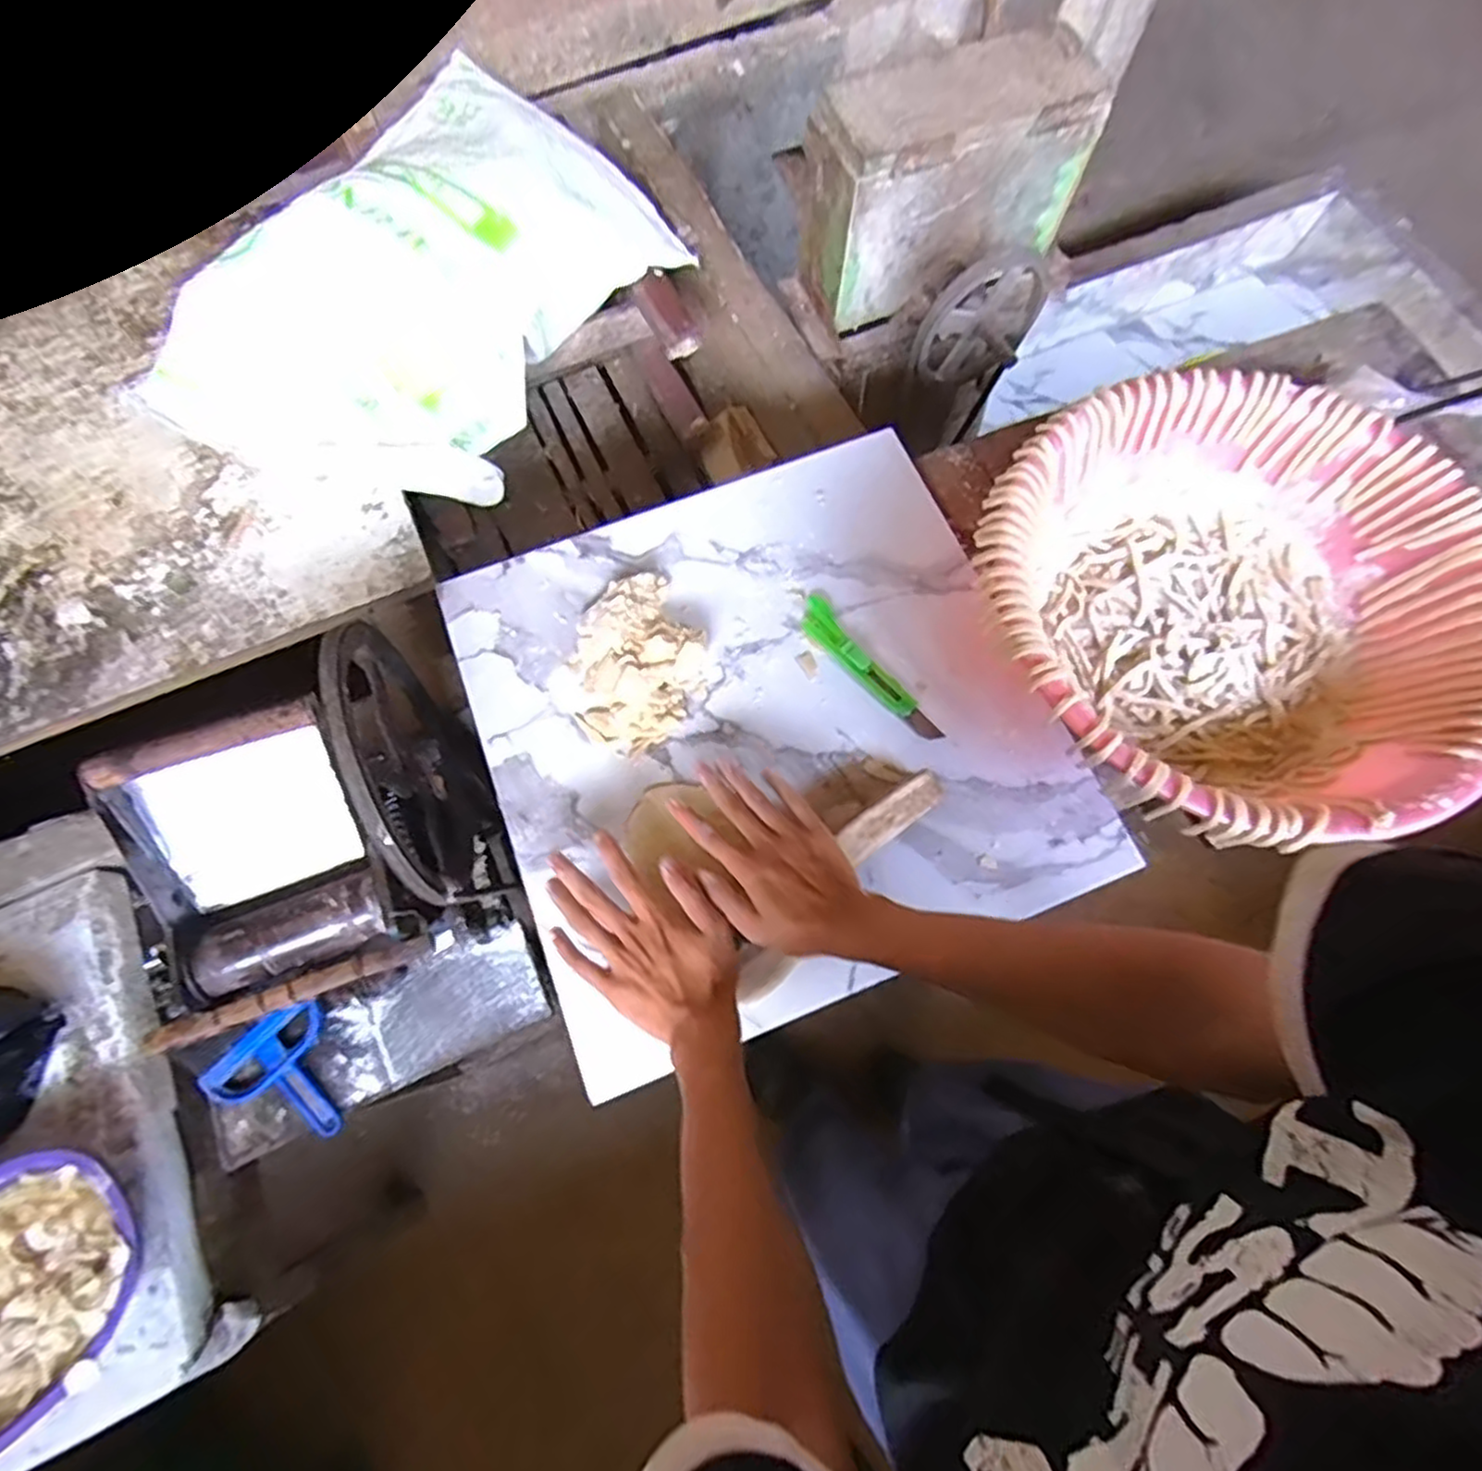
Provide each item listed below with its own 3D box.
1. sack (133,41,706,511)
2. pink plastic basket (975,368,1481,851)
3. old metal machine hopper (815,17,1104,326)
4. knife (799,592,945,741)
[{"bbox_3d":[-0.407,-0.613,0.986,0.426,0.181,0.666,27,72,7],"label":"sack"},{"bbox_3d":[0.414,-0.109,0.635,0.398,0.120,0.397,1,71,-2],"label":"pink plastic basket"},{"bbox_3d":[0.271,-0.720,0.953,0.353,0.230,0.113,-24,73,-10],"label":"old metal machine hopper"},{"bbox_3d":[0.116,-0.063,0.674,0.033,0.012,0.178,-38,76,-14],"label":"knife"}]

